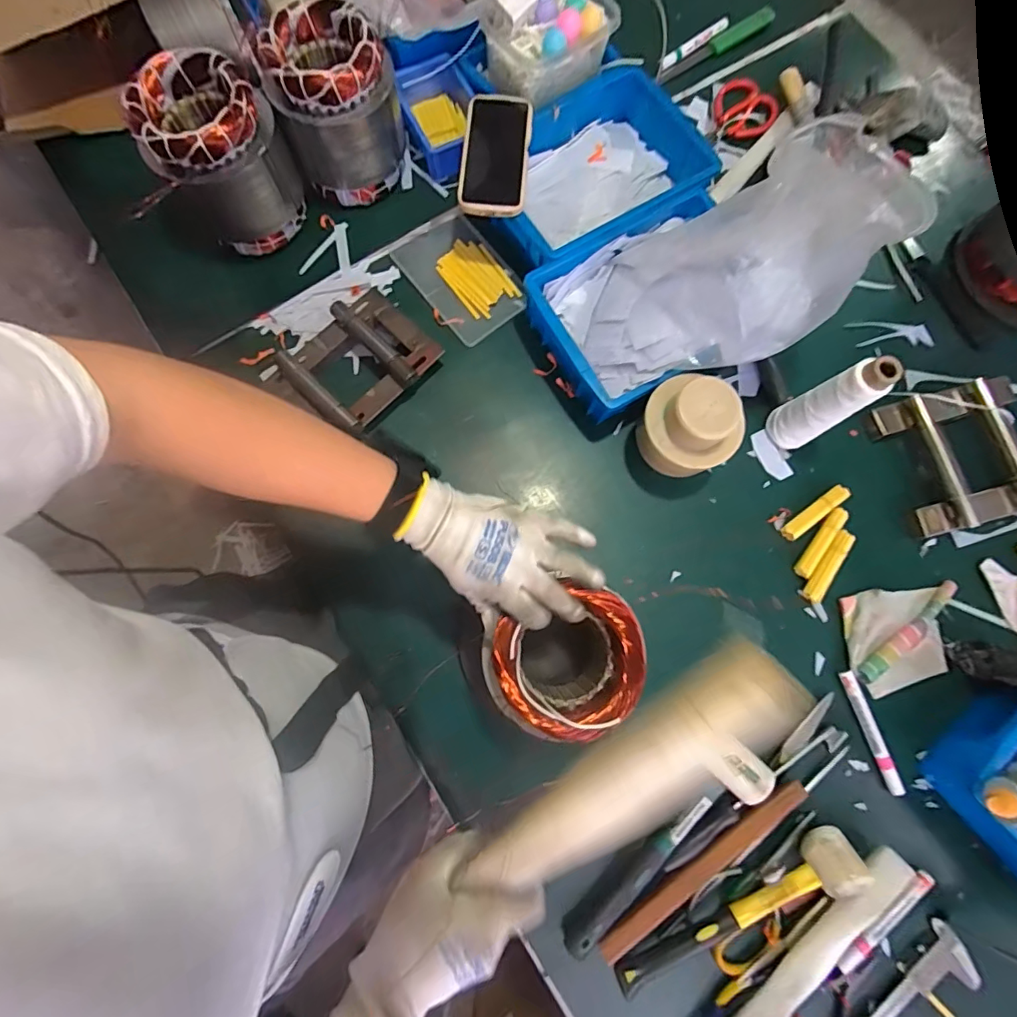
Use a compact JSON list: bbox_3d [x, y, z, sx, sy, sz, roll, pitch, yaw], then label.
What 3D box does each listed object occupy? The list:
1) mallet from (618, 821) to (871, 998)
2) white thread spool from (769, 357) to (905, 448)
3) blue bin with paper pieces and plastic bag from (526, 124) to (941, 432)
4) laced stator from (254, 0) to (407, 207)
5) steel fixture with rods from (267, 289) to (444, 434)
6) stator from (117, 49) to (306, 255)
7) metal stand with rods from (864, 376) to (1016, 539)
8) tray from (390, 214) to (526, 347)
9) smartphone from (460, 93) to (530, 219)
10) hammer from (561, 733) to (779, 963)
[{"bbox_3d":[0.244,0.428,0.506,0.277,0.044,0.052,-30,81,-7],"label":"mallet"},{"bbox_3d":[0.366,-0.118,0.572,0.049,0.167,0.053,0,79,-2],"label":"white thread spool"},{"bbox_3d":[0.191,-0.251,0.550,0.265,0.256,0.238,-29,81,-7],"label":"blue bin with paper pieces and plastic bag"},{"bbox_3d":[-0.214,-0.504,0.628,0.146,0.164,0.128,-17,80,-5],"label":"laced stator"},{"bbox_3d":[-0.194,-0.185,0.629,0.139,0.048,0.183,43,81,7],"label":"steel fixture with rods"},{"bbox_3d":[-0.342,-0.424,0.608,0.135,0.168,0.126,0,79,-2],"label":"stator"},{"bbox_3d":[0.589,-0.073,0.632,0.189,0.040,0.187,-14,79,-4],"label":"metal stand with rods"},{"bbox_3d":[-0.064,-0.319,0.678,0.117,0.014,0.177,-38,82,-8],"label":"tray"},{"bbox_3d":[-0.017,-0.444,0.614,0.083,0.016,0.174,5,79,-1],"label":"smartphone"},{"bbox_3d":[0.165,0.361,0.521,0.280,0.034,0.066,-39,82,-8],"label":"hammer"}]

